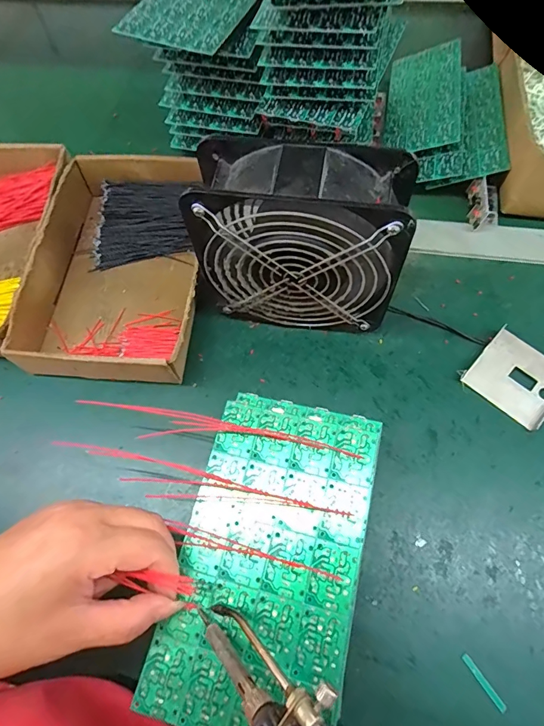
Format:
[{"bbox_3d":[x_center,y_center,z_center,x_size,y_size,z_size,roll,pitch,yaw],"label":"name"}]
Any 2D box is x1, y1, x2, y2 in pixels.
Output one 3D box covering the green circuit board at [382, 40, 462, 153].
[{"bbox_3d":[0.168,-0.296,0.465,0.077,0.006,0.165,1,63,25],"label":"green circuit board"}]

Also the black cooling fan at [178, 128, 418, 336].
[{"bbox_3d":[0.019,-0.088,0.327,0.155,0.150,0.062,8,67,6],"label":"black cooling fan"}]

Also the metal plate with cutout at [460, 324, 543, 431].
[{"bbox_3d":[0.206,0.012,0.348,0.068,0.009,0.063,39,73,17],"label":"metal plate with cutout"}]

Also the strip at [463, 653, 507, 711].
[{"bbox_3d":[0.139,0.209,0.271,0.005,0.004,0.036,-34,69,-12],"label":"strip"}]

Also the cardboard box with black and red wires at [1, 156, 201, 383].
[{"bbox_3d":[-0.140,-0.094,0.393,0.155,0.044,0.235,4,67,4],"label":"cardboard box with black and red wires"}]

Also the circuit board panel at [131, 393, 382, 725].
[{"bbox_3d":[0.001,0.112,0.251,0.104,0.012,0.184,12,67,10],"label":"circuit board panel"}]

